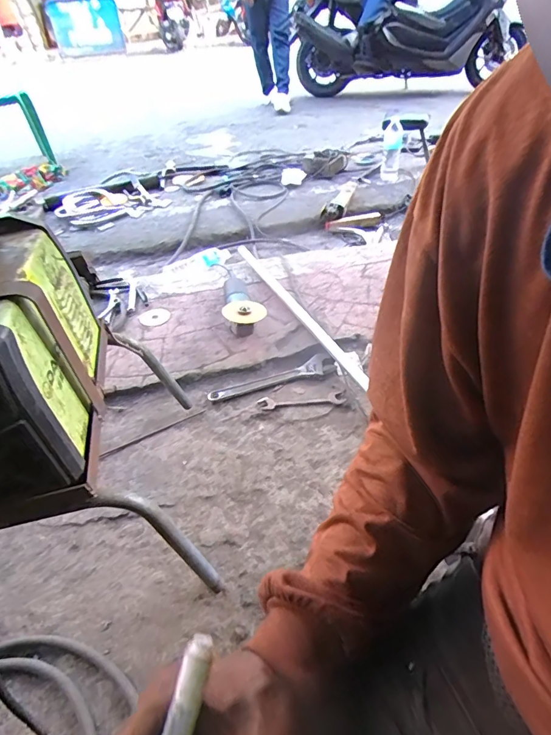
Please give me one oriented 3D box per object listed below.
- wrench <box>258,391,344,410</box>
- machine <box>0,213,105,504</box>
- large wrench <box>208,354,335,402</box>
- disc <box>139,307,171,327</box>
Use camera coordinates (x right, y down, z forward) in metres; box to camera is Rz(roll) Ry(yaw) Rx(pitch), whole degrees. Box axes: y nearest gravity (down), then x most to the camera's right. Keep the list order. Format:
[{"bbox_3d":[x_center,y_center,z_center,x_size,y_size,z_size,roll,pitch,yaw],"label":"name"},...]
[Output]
[{"bbox_3d":[0.054,0.067,0.895,0.173,0.009,0.036,-6,40,-3],"label":"wrench"},{"bbox_3d":[-0.289,-0.027,0.483,0.122,0.210,0.289,-11,40,-8],"label":"machine"},{"bbox_3d":[-0.006,0.021,0.950,0.284,0.014,0.058,-14,41,-12],"label":"large wrench"},{"bbox_3d":[-0.309,-0.130,1.112,0.077,0.005,0.068,-23,55,-24],"label":"disc"}]

